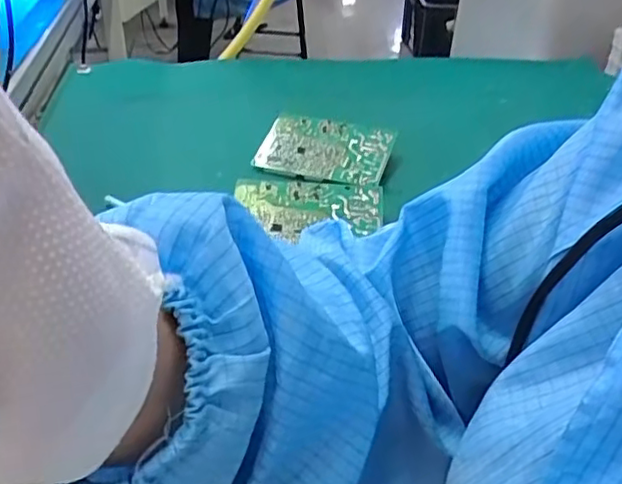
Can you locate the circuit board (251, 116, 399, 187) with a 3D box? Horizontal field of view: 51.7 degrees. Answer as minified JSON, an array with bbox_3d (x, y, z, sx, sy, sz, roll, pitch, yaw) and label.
[{"bbox_3d":[0.014,-0.102,0.714,0.143,0.016,0.103,12,48,12],"label":"circuit board"}]

